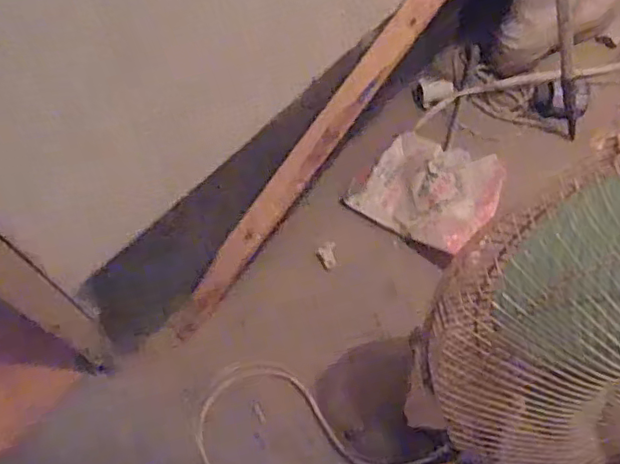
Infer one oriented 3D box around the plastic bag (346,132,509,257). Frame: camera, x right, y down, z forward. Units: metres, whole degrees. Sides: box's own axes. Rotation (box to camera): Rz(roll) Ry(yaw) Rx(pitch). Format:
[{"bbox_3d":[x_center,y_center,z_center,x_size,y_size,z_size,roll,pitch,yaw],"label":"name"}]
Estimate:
[{"bbox_3d":[0.179,-0.071,0.857,0.208,0.067,0.158,35,69,20],"label":"plastic bag"}]

